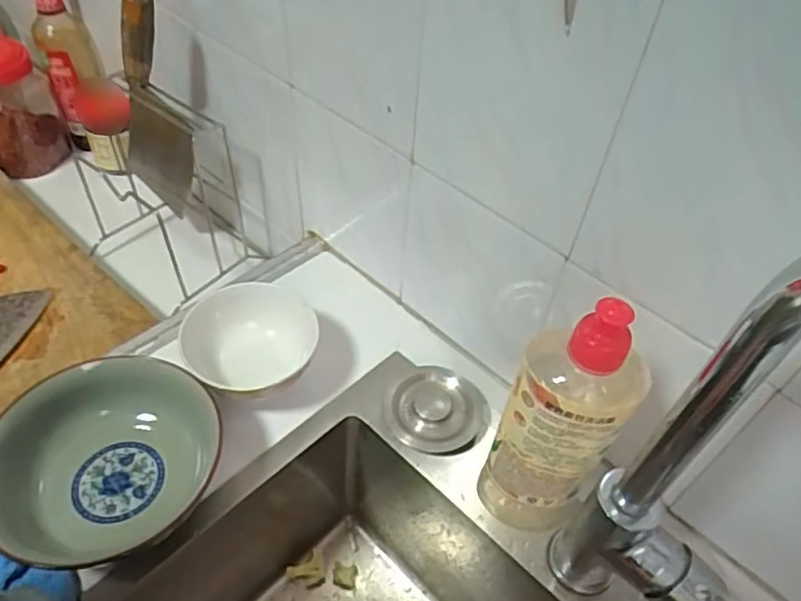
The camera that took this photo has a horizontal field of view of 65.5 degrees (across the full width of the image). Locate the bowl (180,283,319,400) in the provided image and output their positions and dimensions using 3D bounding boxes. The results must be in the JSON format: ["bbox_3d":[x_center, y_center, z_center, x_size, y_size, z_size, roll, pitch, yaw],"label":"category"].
[{"bbox_3d":[-0.130,0.044,0.530,0.102,0.059,0.104,3,48,-3],"label":"bowl"}]

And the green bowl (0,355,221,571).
[{"bbox_3d":[-0.212,0.122,0.457,0.135,0.070,0.153,3,48,-3],"label":"green bowl"}]

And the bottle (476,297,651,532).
[{"bbox_3d":[0.102,0.074,0.396,0.065,0.198,0.059,26,51,17],"label":"bottle"}]

